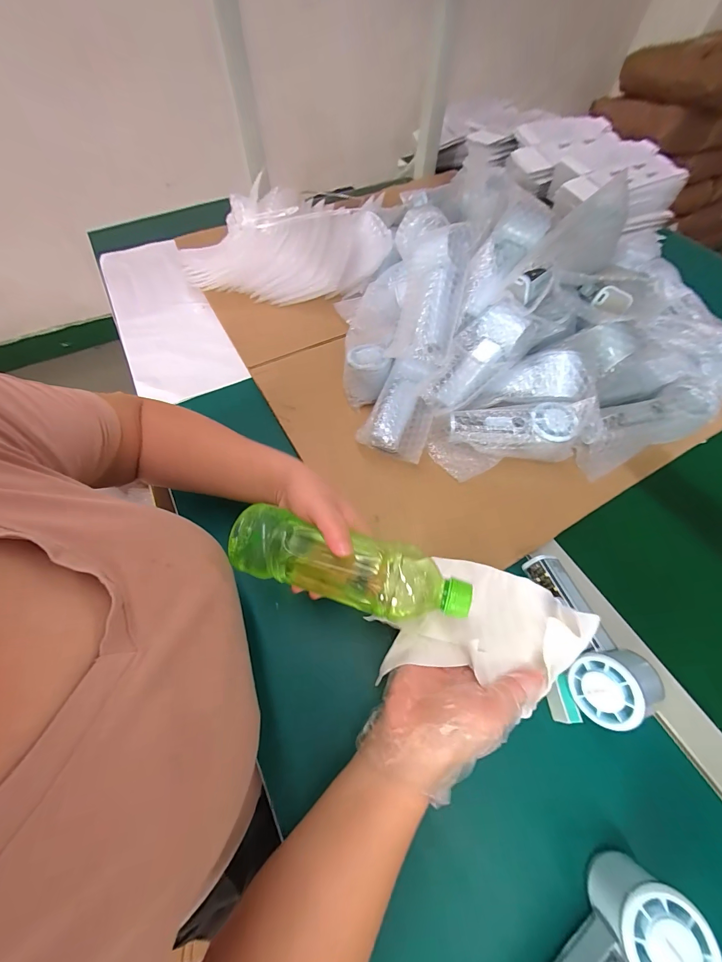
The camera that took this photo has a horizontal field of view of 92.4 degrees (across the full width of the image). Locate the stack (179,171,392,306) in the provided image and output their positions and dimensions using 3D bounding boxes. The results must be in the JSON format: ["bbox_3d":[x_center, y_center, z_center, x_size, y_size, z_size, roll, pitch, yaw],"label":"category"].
[{"bbox_3d":[-0.113,-0.425,0.624,0.330,0.101,0.217,9,60,4],"label":"stack"}]

